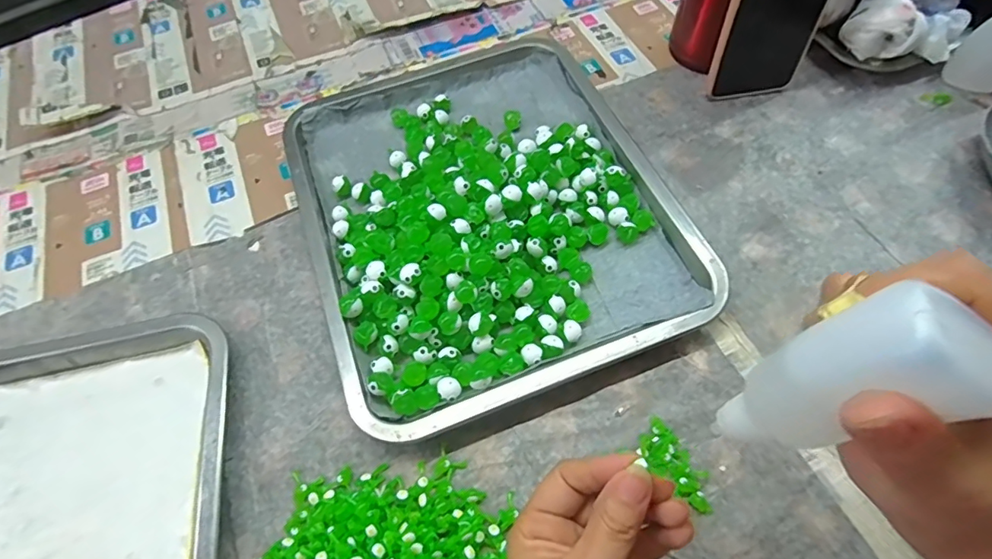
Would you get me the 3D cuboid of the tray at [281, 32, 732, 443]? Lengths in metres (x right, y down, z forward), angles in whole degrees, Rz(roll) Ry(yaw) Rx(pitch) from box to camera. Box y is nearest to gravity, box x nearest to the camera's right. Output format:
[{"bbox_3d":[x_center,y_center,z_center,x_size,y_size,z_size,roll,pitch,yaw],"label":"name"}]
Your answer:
[{"bbox_3d":[-0.017,-0.069,0.388,0.262,0.036,0.322,-20,62,-8],"label":"tray"}]

